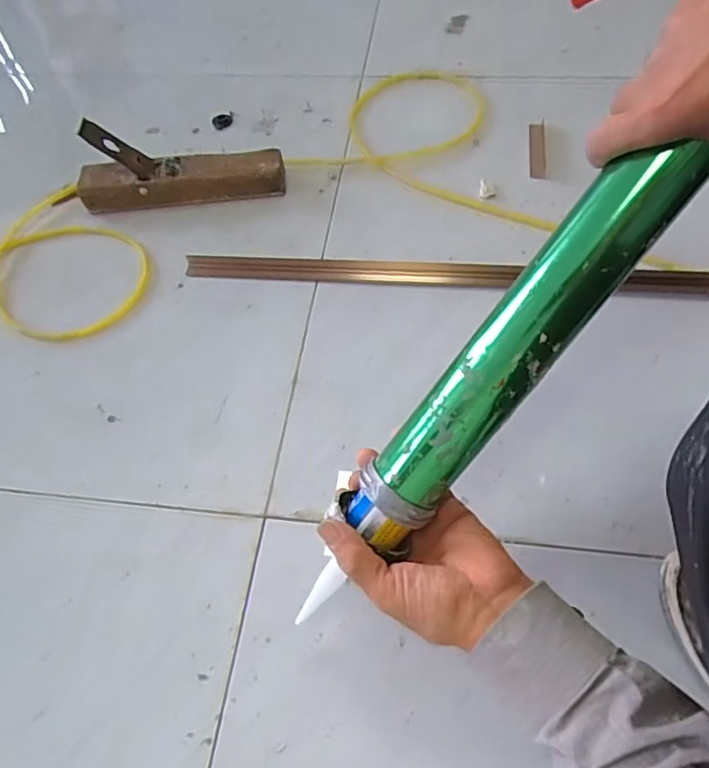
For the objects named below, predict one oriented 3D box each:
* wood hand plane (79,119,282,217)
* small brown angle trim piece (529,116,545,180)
[{"bbox_3d":[-0.237,-0.292,0.783,0.276,0.099,0.051,-8,58,-2],"label":"wood hand plane"},{"bbox_3d":[0.273,-0.348,0.868,0.023,0.013,0.124,6,58,6],"label":"small brown angle trim piece"}]

